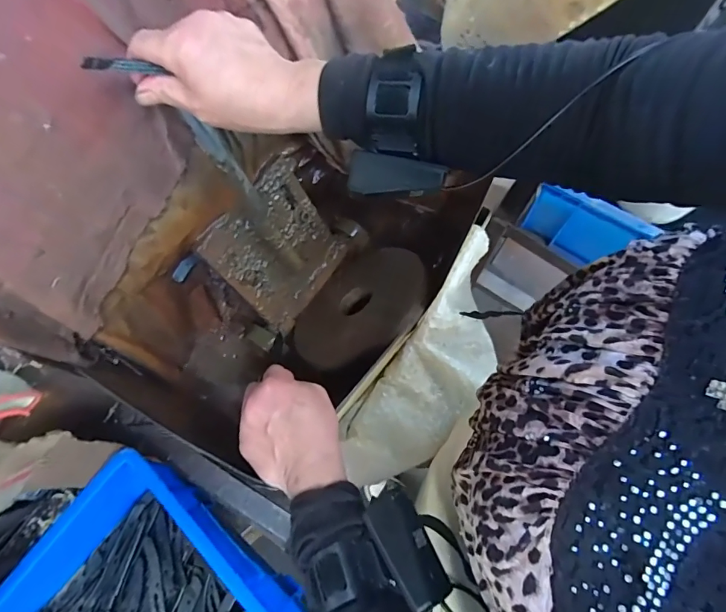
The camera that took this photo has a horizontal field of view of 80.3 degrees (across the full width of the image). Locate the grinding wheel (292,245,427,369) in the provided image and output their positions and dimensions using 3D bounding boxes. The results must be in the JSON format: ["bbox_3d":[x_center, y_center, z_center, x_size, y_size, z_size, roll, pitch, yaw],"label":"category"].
[{"bbox_3d":[-0.008,-0.002,0.558,0.193,0.015,0.195,-23,38,20],"label":"grinding wheel"}]

